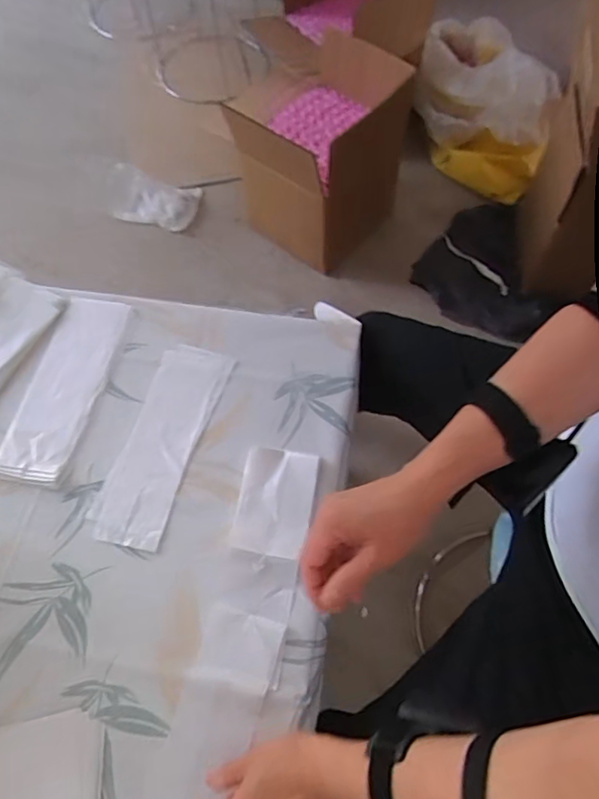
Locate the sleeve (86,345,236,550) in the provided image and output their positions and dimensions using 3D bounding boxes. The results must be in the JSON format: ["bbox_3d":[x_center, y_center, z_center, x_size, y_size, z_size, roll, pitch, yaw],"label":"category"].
[{"bbox_3d":[-0.165,0.048,0.658,0.089,0.006,0.255,15,64,8],"label":"sleeve"}]

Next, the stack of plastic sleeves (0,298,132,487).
[{"bbox_3d":[-0.292,-0.022,0.677,0.090,0.014,0.253,8,64,6],"label":"stack of plastic sleeves"}]

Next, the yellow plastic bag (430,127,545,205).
[{"bbox_3d":[0.487,-0.616,1.440,0.283,0.106,0.125,12,64,7],"label":"yellow plastic bag"}]

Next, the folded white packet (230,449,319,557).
[{"bbox_3d":[-0.026,0.113,0.612,0.082,0.015,0.119,7,64,5],"label":"folded white packet"}]

